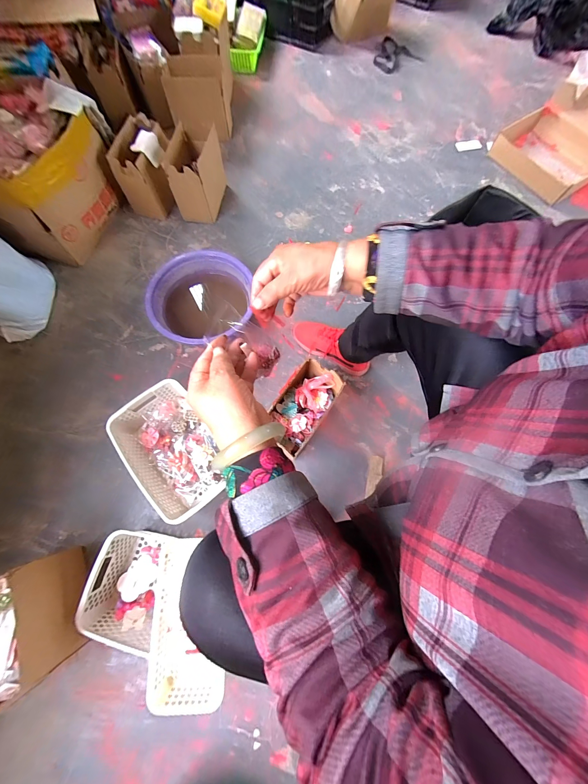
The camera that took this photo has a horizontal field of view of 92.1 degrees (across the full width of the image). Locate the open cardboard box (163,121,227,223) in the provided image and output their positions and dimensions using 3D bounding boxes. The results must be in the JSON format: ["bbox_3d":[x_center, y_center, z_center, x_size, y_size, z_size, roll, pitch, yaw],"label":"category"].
[{"bbox_3d":[-0.313,-0.715,0.937,0.136,0.179,0.214,3,71,0],"label":"open cardboard box"}]

